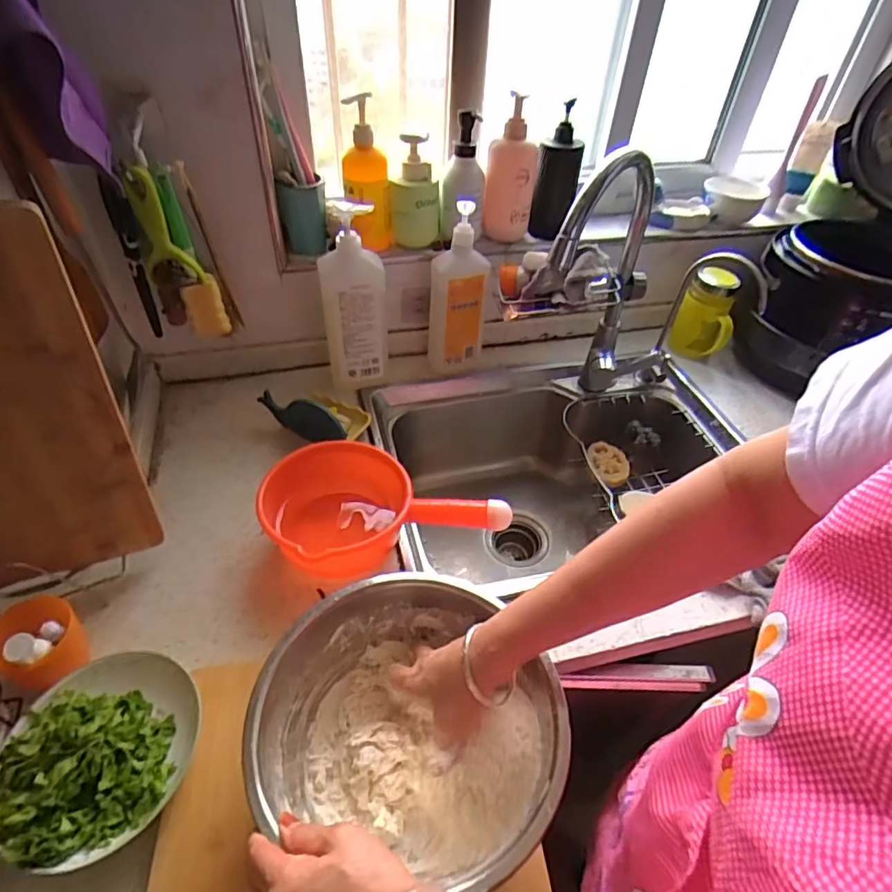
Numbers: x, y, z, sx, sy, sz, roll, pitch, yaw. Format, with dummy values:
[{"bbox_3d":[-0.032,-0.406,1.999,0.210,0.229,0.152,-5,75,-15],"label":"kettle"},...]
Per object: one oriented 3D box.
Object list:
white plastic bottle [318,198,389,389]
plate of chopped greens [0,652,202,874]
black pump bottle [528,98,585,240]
[{"bbox_3d":[-0.138,-0.219,0.845,0.095,0.282,0.067,-5,45,-9],"label":"white plastic bottle"},{"bbox_3d":[-0.310,0.278,0.504,0.160,0.054,0.170,2,44,-2],"label":"plate of chopped greens"},{"bbox_3d":[0.186,-0.444,0.913,0.068,0.191,0.071,13,45,9],"label":"black pump bottle"}]

